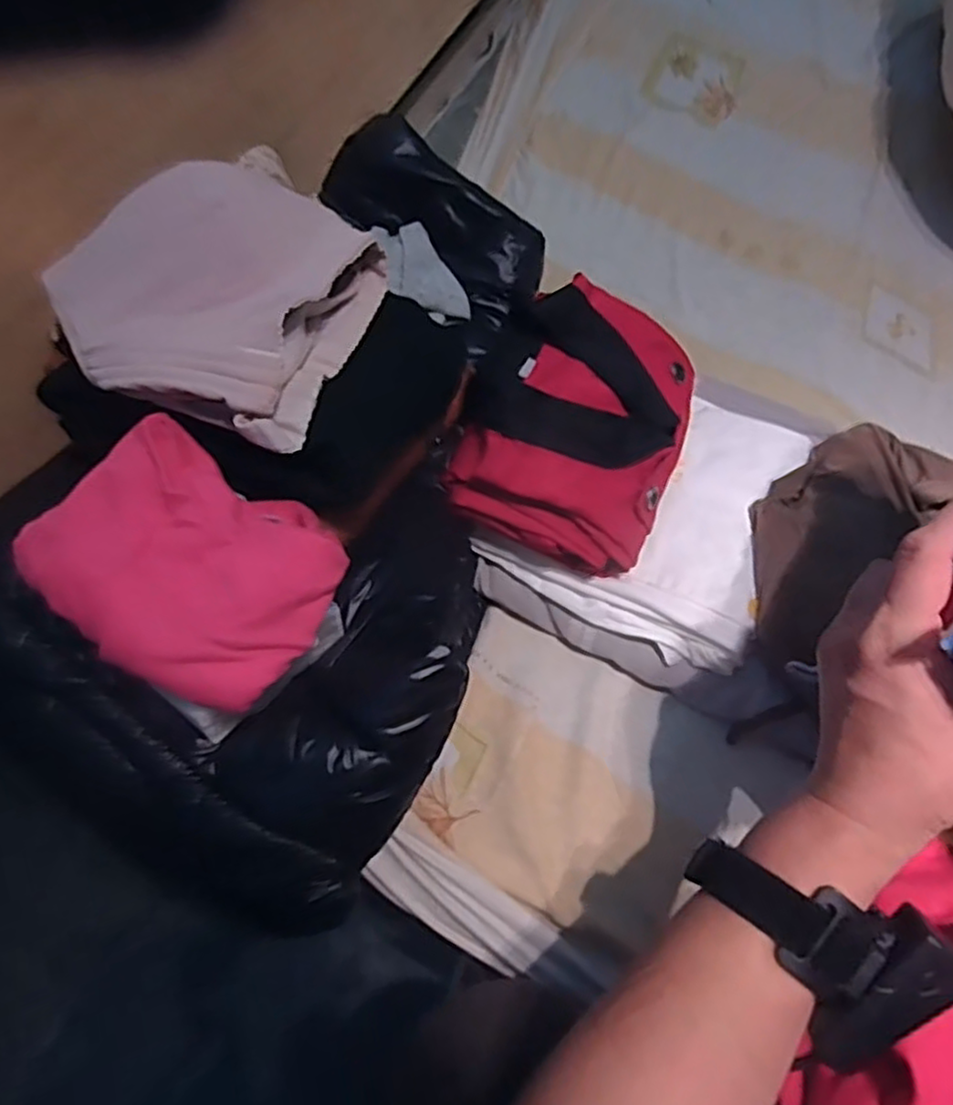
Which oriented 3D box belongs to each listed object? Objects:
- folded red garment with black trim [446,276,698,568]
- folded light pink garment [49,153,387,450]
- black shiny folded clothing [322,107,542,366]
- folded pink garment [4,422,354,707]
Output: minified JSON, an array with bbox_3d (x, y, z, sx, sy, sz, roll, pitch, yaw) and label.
[{"bbox_3d":[0.079,-0.100,0.531,0.168,0.082,0.204,15,65,9],"label":"folded red garment with black trim"},{"bbox_3d":[-0.151,-0.140,0.398,0.156,0.067,0.152,14,65,9],"label":"folded light pink garment"},{"bbox_3d":[-0.034,-0.262,0.587,0.199,0.047,0.119,42,70,-4],"label":"black shiny folded clothing"},{"bbox_3d":[-0.141,0.005,0.352,0.135,0.033,0.107,33,69,17],"label":"folded pink garment"}]

